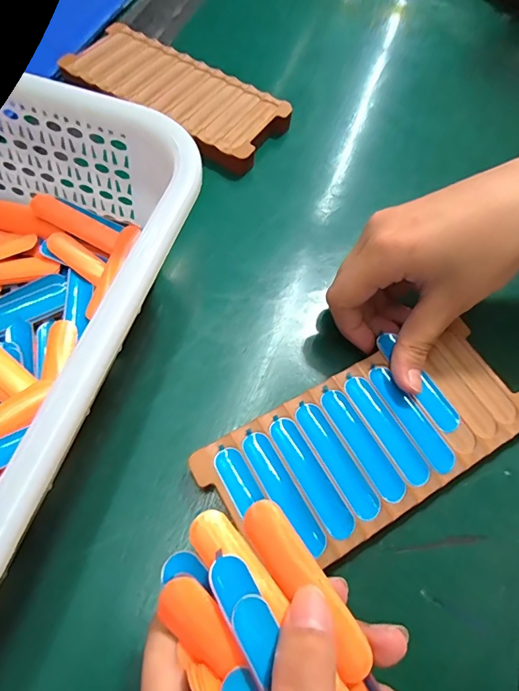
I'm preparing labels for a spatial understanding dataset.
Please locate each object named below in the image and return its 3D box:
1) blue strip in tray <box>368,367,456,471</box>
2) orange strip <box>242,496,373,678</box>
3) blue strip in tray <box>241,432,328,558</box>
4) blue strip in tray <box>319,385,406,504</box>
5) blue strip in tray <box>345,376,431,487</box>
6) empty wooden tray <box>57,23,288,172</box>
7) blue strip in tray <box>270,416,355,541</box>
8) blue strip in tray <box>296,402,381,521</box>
[{"bbox_3d":[0.080,0.037,0.224,0.015,0.004,0.062,-27,69,-15],"label":"blue strip in tray"},{"bbox_3d":[0.016,0.085,0.148,0.016,0.004,0.063,-37,75,-1],"label":"orange strip"},{"bbox_3d":[0.011,0.070,0.202,0.015,0.004,0.062,-28,69,-15],"label":"blue strip in tray"},{"bbox_3d":[0.053,0.049,0.215,0.015,0.004,0.062,-27,69,-15],"label":"blue strip in tray"},{"bbox_3d":[0.067,0.042,0.220,0.015,0.004,0.062,-26,69,-15],"label":"blue strip in tray"},{"bbox_3d":[-0.066,-0.199,0.334,0.171,0.019,0.076,31,67,11],"label":"empty wooden tray"},{"bbox_3d":[0.025,0.063,0.206,0.014,0.004,0.062,-27,69,-15],"label":"blue strip in tray"},{"bbox_3d":[0.039,0.056,0.210,0.014,0.004,0.062,-26,69,-15],"label":"blue strip in tray"}]

